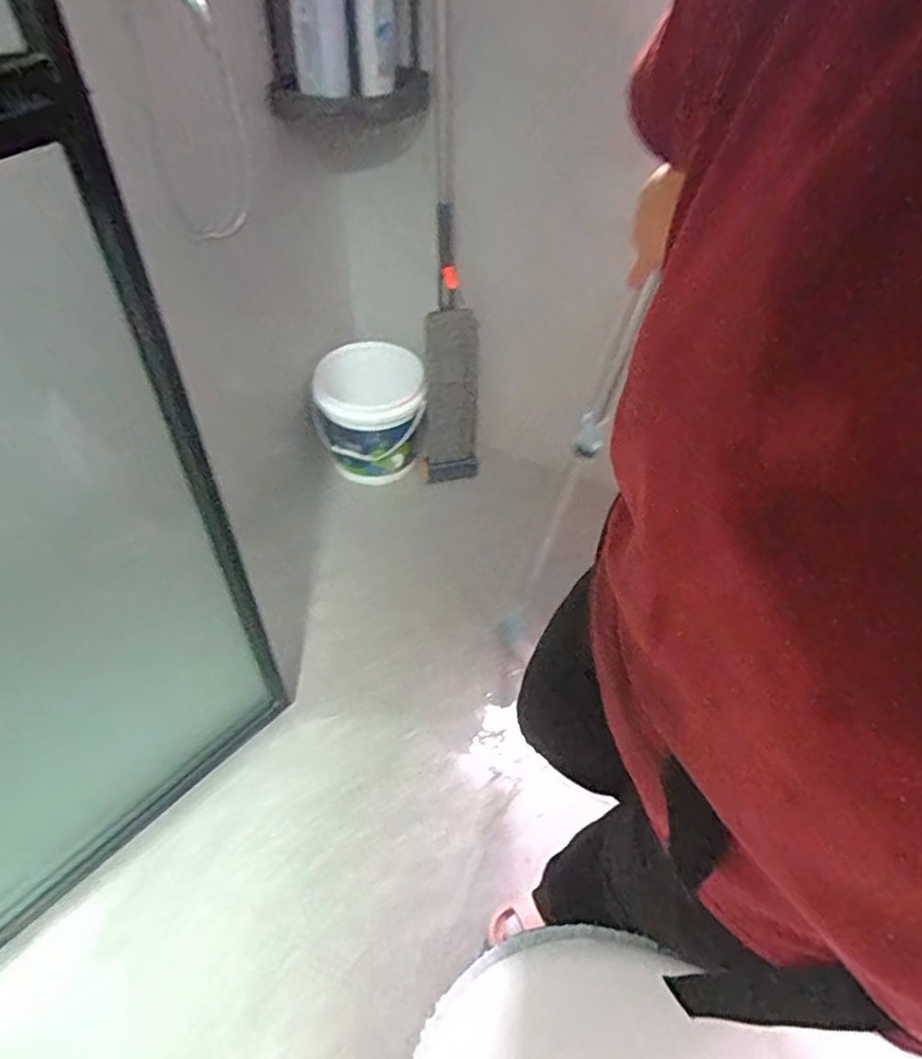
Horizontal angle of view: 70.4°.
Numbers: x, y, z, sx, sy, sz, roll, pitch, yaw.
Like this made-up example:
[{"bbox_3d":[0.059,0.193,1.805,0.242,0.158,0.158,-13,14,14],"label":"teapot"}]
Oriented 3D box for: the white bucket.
[{"bbox_3d":[-0.223,-0.261,1.604,0.236,0.257,0.257,-2,49,-5],"label":"white bucket"}]

